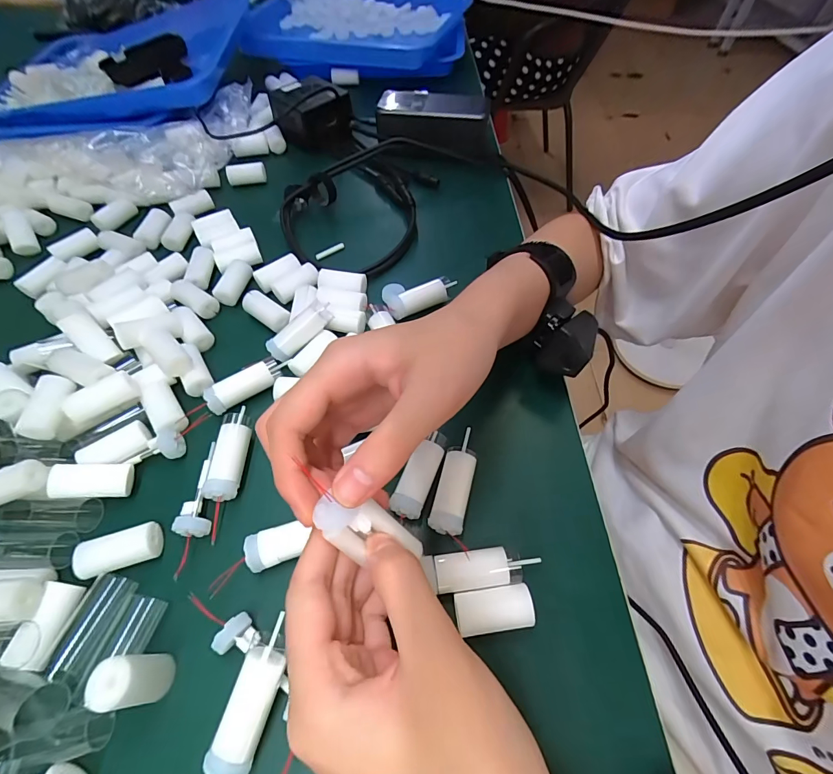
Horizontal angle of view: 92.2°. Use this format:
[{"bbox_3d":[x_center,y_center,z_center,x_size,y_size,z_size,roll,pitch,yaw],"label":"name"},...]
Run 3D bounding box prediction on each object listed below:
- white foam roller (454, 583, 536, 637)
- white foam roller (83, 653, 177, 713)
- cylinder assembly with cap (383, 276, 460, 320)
[{"bbox_3d":[0.042,0.125,0.223,0.041,0.020,0.021,-7,57,-3],"label":"white foam roller"},{"bbox_3d":[-0.137,0.144,0.198,0.019,0.044,0.020,-6,57,-3],"label":"white foam roller"},{"bbox_3d":[0.002,-0.086,0.348,0.061,0.015,0.038,-20,59,-12],"label":"cylinder assembly with cap"}]

